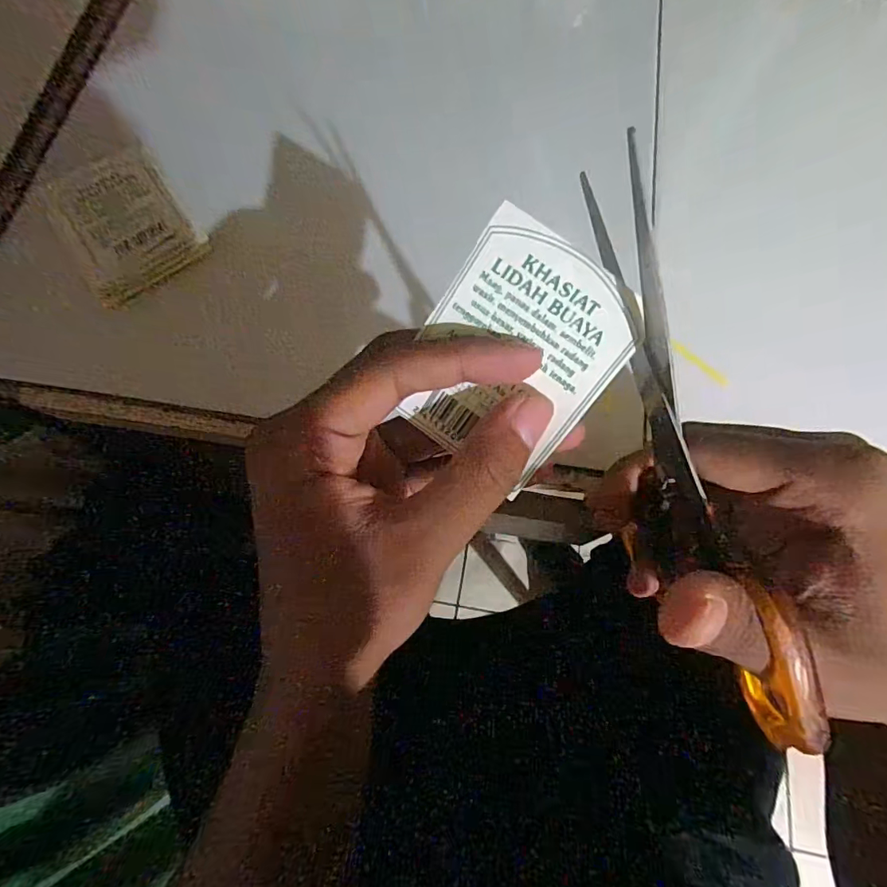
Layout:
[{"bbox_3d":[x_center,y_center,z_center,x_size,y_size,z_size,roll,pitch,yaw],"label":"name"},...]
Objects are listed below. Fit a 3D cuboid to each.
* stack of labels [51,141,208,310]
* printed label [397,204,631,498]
[{"bbox_3d":[-0.191,-0.132,0.289,0.066,0.010,0.098,-37,75,-9],"label":"stack of labels"},{"bbox_3d":[0.022,-0.026,0.150,0.057,0.006,0.071,33,111,-4],"label":"printed label"}]

